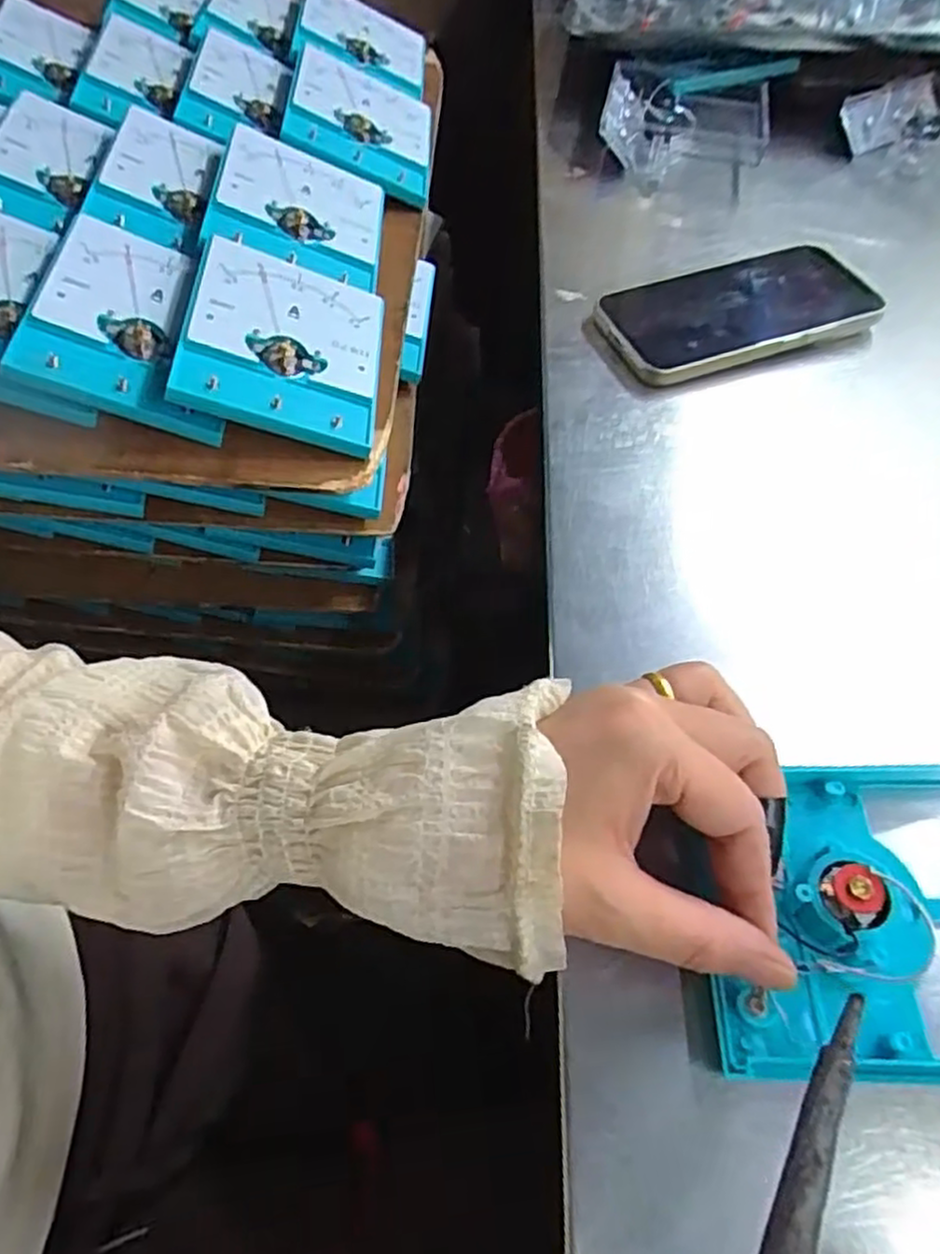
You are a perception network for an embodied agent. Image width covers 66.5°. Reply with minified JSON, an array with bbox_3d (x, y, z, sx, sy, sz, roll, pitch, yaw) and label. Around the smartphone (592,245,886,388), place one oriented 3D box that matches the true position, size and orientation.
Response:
[{"bbox_3d":[0.153,-0.185,0.414,0.154,0.010,0.078,-19,58,-8],"label":"smartphone"}]

